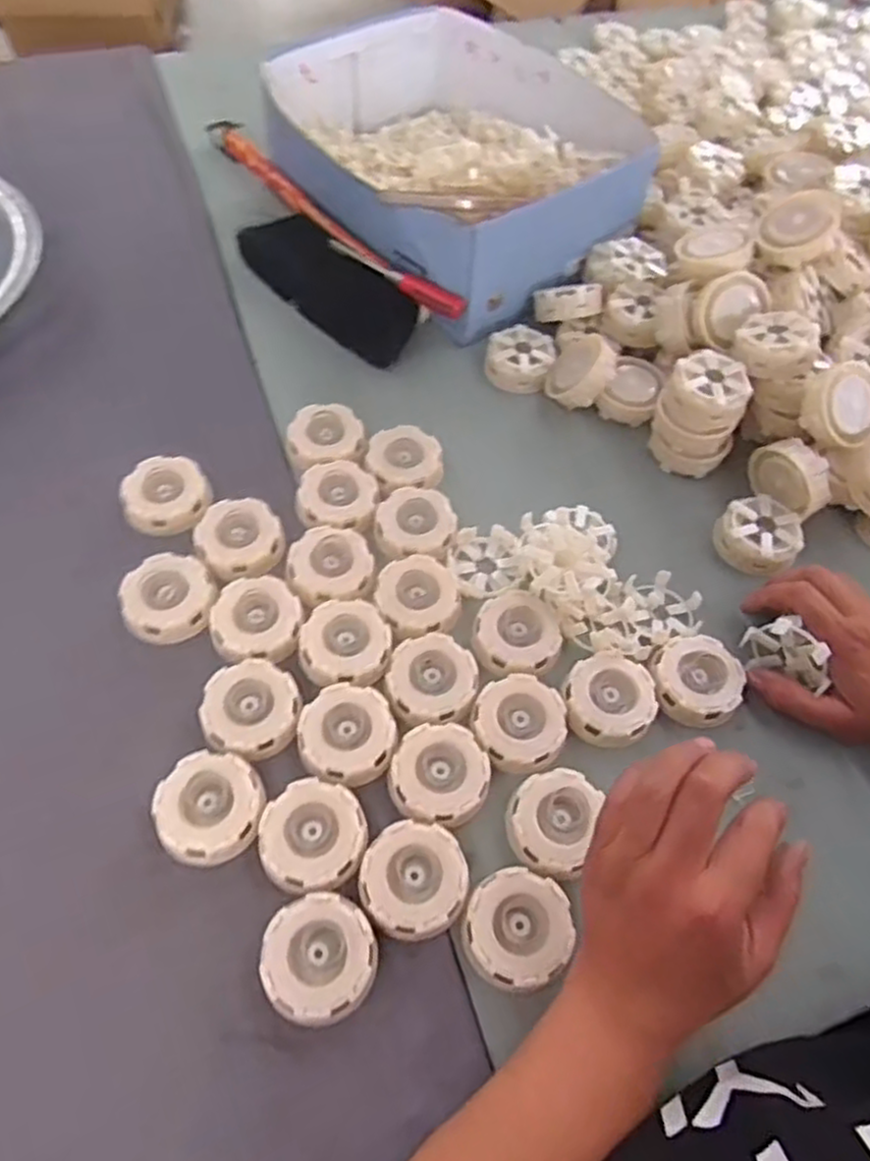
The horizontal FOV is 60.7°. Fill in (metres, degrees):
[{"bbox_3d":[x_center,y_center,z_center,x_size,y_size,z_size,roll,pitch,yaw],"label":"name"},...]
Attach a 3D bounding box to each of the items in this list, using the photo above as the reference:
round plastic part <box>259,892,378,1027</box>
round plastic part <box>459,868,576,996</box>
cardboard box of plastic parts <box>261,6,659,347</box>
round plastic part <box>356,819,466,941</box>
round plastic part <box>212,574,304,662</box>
[{"bbox_3d":[-0.064,0.211,0.415,0.060,0.030,0.062,2,58,-3],"label":"round plastic part"},{"bbox_3d":[0.048,0.201,0.429,0.061,0.023,0.061,2,58,-3],"label":"round plastic part"},{"bbox_3d":[0.024,-0.425,0.748,0.271,0.103,0.329,-33,66,-21],"label":"cardboard box of plastic parts"},{"bbox_3d":[-0.013,0.177,0.439,0.060,0.025,0.063,2,58,-3],"label":"round plastic part"},{"bbox_3d":[-0.123,0.026,0.515,0.057,0.016,0.060,7,58,1],"label":"round plastic part"}]

